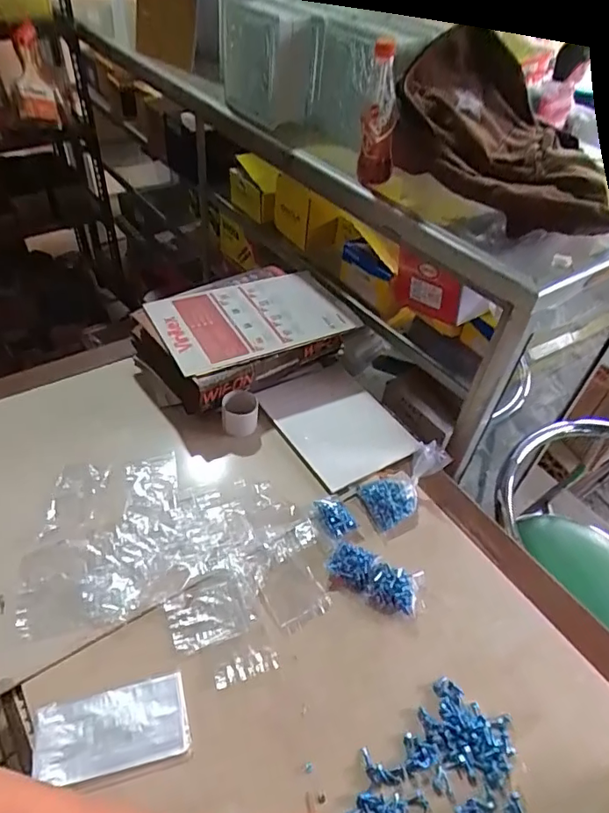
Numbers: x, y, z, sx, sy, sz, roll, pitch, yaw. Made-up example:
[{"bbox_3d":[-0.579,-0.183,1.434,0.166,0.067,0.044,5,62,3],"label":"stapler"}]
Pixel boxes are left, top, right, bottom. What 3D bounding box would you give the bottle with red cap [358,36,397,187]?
[{"bbox_3d":[0.120,-0.449,0.814,0.055,0.202,0.061,11,46,5],"label":"bottle with red cap"}]

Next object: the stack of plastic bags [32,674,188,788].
[{"bbox_3d":[-0.211,0.356,0.577,0.157,0.008,0.082,-9,47,-14],"label":"stack of plastic bags"}]

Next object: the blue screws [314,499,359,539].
[{"bbox_3d":[0.049,0.160,0.776,0.042,0.012,0.066,-19,50,-22],"label":"blue screws"}]

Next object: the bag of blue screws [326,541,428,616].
[{"bbox_3d":[0.100,0.235,0.717,0.135,0.020,0.064,25,49,18],"label":"bag of blue screws"}]

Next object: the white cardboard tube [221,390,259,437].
[{"bbox_3d":[-0.111,0.012,0.889,0.059,0.057,0.059,-3,46,-9],"label":"white cardboard tube"}]

